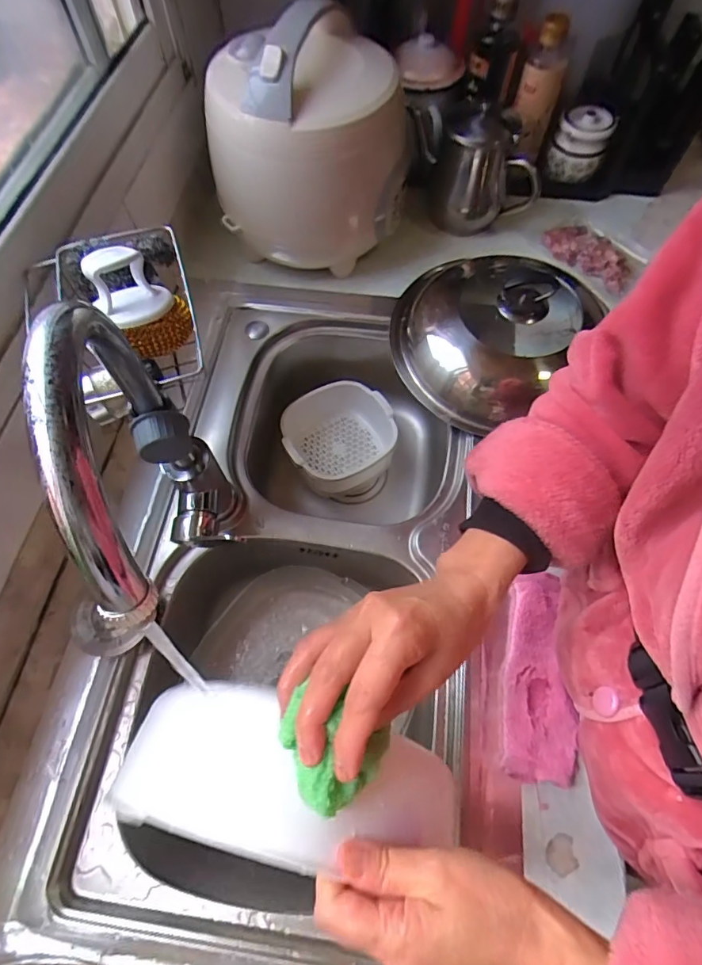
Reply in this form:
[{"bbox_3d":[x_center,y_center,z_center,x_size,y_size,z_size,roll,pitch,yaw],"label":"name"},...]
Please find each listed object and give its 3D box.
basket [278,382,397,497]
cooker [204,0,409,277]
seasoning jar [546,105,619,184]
[{"bbox_3d":[-0.018,-0.066,0.713,0.151,0.073,0.147,-20,67,-9],"label":"basket"},{"bbox_3d":[-0.040,-0.445,0.642,0.236,0.241,0.251,8,65,4],"label":"cooker"},{"bbox_3d":[0.352,-0.521,0.742,0.082,0.072,0.072,18,66,8],"label":"seasoning jar"}]

